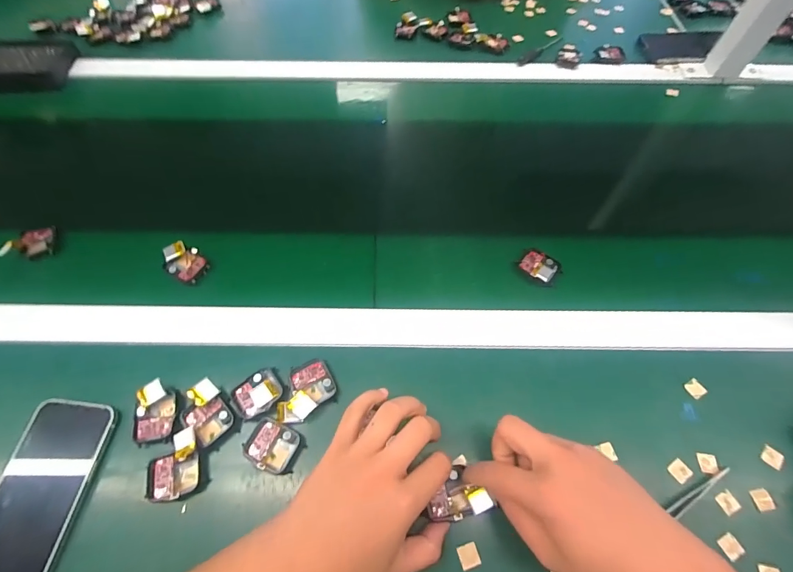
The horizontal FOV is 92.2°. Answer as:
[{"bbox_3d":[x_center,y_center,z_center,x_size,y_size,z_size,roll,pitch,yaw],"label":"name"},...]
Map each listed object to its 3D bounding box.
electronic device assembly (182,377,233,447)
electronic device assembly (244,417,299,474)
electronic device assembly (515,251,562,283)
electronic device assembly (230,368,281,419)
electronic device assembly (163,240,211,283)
[{"bbox_3d":[-0.169,0.113,0.341,0.040,0.027,0.040,38,68,19],"label":"electronic device assembly"},{"bbox_3d":[-0.109,0.140,0.335,0.042,0.012,0.037,16,62,9],"label":"electronic device assembly"},{"bbox_3d":[0.161,-0.022,0.430,0.042,0.009,0.035,41,69,20],"label":"electronic device assembly"},{"bbox_3d":[-0.129,0.100,0.352,0.044,0.010,0.035,-35,66,-17],"label":"electronic device assembly"},{"bbox_3d":[-0.237,-0.027,0.426,0.048,0.014,0.036,26,64,15],"label":"electronic device assembly"}]

